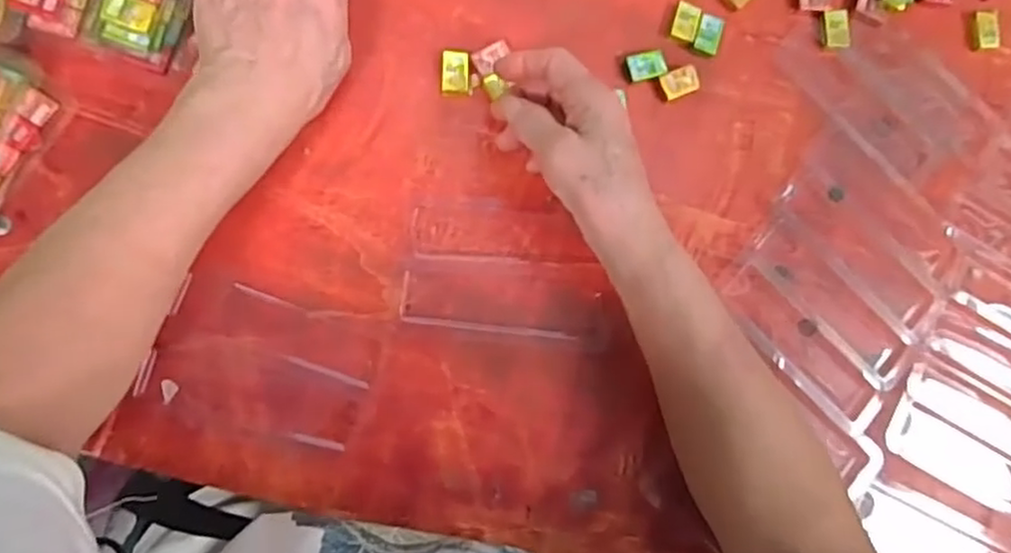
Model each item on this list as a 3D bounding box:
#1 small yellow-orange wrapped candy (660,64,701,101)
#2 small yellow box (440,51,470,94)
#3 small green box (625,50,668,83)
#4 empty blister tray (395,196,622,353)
[{"bbox_3d":[0.116,-0.129,0.468,0.025,0.005,0.018,-21,89,-10],"label":"small yellow-orange wrapped candy"},{"bbox_3d":[-0.031,-0.129,0.444,0.017,0.005,0.027,3,85,-9],"label":"small yellow box"},{"bbox_3d":[0.094,-0.140,0.465,0.027,0.005,0.019,-15,88,-10],"label":"small green box"},{"bbox_3d":[0.004,-0.003,0.442,0.134,0.007,0.087,7,84,-8],"label":"empty blister tray"}]

